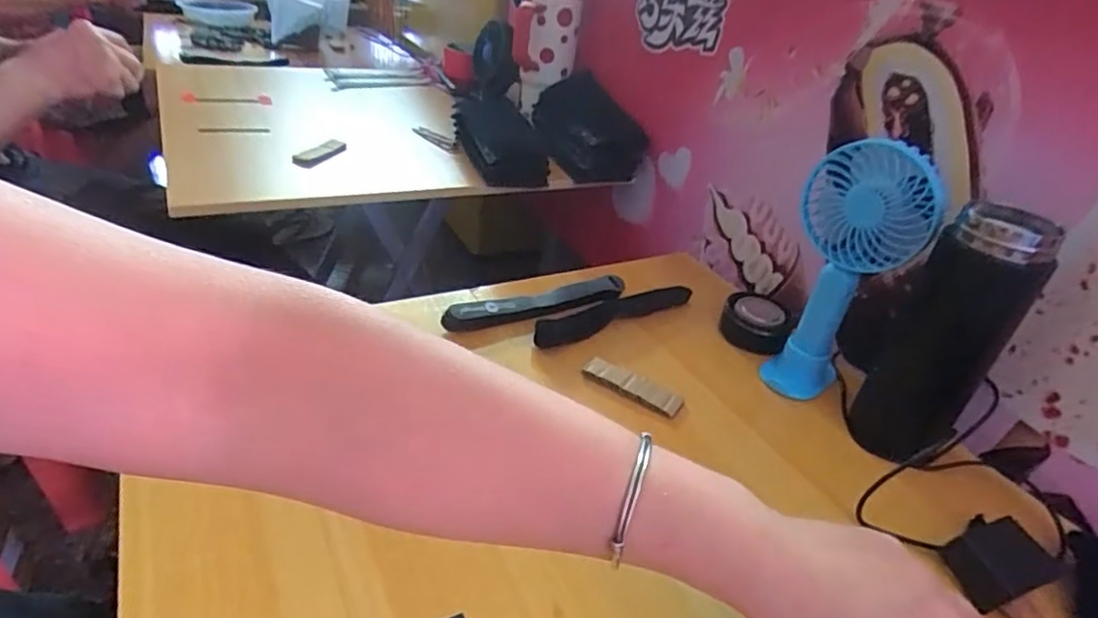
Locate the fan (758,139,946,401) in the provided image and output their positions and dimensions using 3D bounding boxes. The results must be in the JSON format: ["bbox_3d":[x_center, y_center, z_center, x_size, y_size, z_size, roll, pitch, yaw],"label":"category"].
[{"bbox_3d":[0.255,-0.028,0.518,0.084,0.213,0.081,11,32,3],"label":"fan"}]

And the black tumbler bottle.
[{"bbox_3d":[0.310,0.024,0.469,0.075,0.195,0.070,30,38,29],"label":"black tumbler bottle"}]

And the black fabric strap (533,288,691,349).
[{"bbox_3d":[0.068,0.006,0.596,0.201,0.022,0.027,-19,41,-36],"label":"black fabric strap"}]

